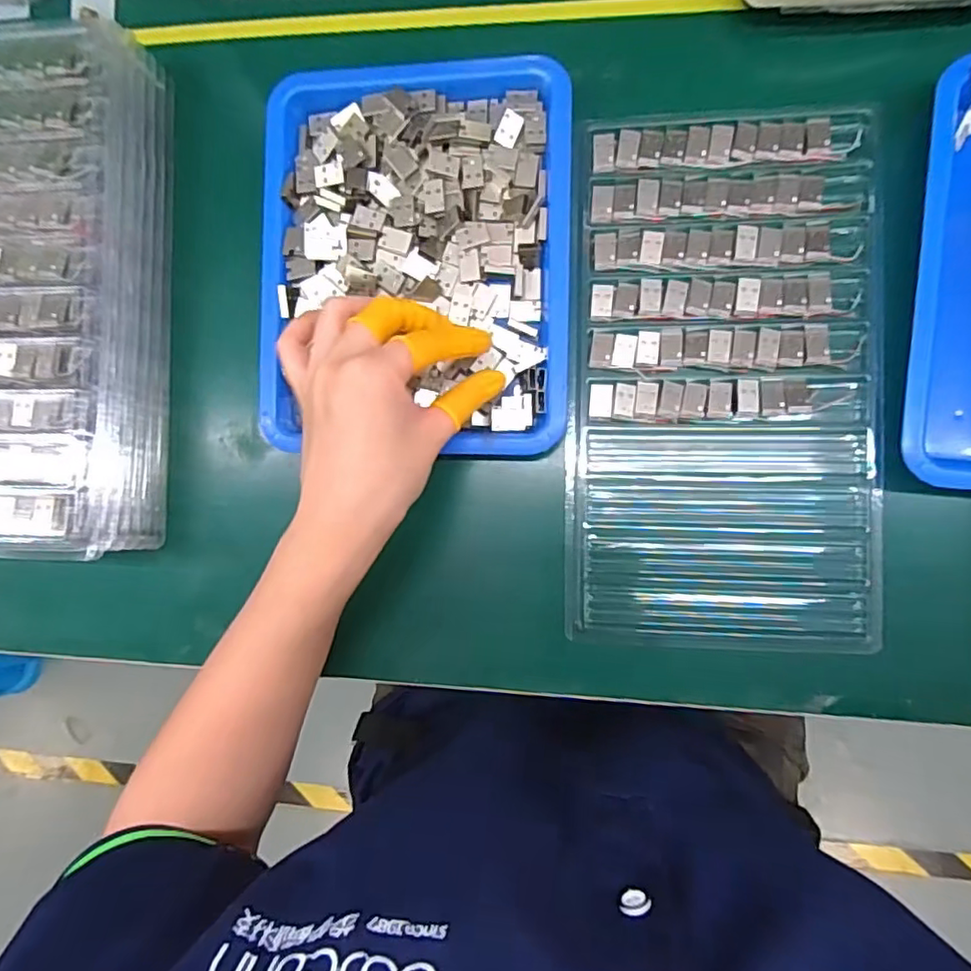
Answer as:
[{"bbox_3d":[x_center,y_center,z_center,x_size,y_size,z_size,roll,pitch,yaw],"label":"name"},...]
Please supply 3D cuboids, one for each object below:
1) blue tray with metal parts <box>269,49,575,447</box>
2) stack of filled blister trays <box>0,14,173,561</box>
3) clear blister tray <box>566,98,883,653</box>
[{"bbox_3d":[-0.039,-0.129,0.346,0.172,0.025,0.217,3,89,8],"label":"blue tray with metal parts"},{"bbox_3d":[-0.280,-0.109,0.362,0.158,0.063,0.291,1,89,8],"label":"stack of filled blister trays"},{"bbox_3d":[0.131,-0.061,0.335,0.159,0.011,0.293,2,89,8],"label":"clear blister tray"}]

